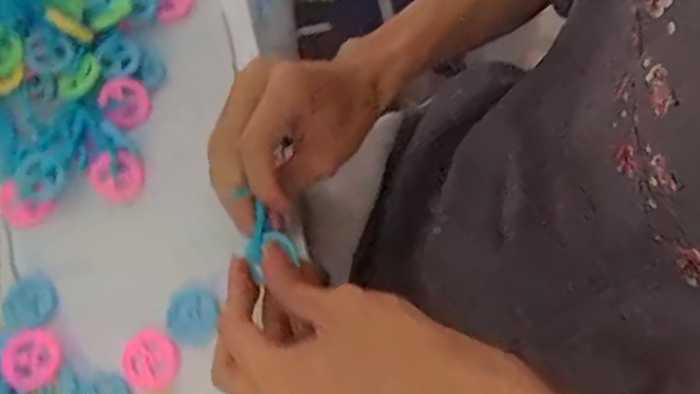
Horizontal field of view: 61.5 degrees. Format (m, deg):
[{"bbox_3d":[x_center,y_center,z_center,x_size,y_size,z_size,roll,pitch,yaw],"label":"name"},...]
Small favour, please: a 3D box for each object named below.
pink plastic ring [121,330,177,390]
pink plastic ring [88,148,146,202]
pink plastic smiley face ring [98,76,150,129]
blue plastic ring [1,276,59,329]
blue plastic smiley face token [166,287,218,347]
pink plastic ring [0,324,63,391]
[{"bbox_3d":[-0.111,0.089,0.323,0.031,0.006,0.030,-1,68,1],"label":"pink plastic ring"},{"bbox_3d":[-0.146,-0.014,0.370,0.031,0.004,0.031,3,79,-15],"label":"pink plastic ring"},{"bbox_3d":[-0.143,-0.060,0.375,0.029,0.004,0.032,-31,97,-24],"label":"pink plastic smiley face ring"},{"bbox_3d":[-0.184,0.061,0.338,0.026,0.010,0.027,-1,68,1],"label":"blue plastic ring"},{"bbox_3d":[-0.091,0.068,0.336,0.028,0.006,0.031,-1,68,1],"label":"blue plastic smiley face token"},{"bbox_3d":[-0.176,0.087,0.323,0.030,0.007,0.036,-28,70,-9],"label":"pink plastic ring"}]

